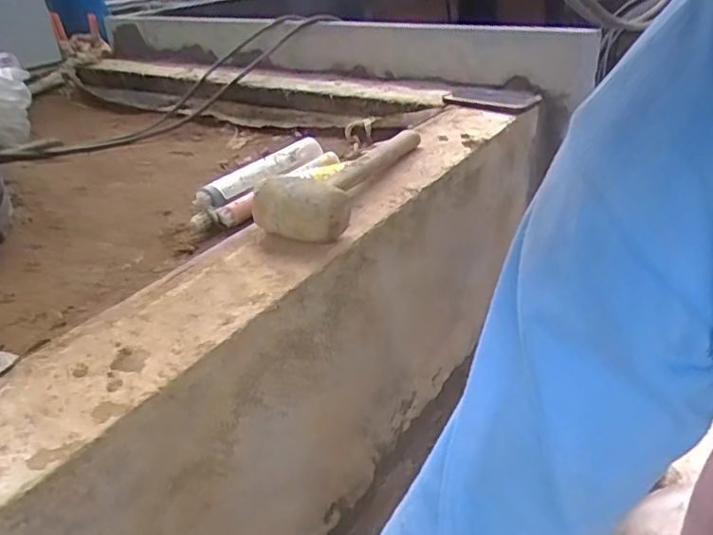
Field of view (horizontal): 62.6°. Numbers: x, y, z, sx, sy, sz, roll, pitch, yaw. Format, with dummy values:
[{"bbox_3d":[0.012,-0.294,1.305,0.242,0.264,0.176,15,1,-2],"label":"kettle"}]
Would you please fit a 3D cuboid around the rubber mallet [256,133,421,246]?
[{"bbox_3d":[-0.005,-0.128,0.735,0.092,0.064,0.347,8,31,20],"label":"rubber mallet"}]

